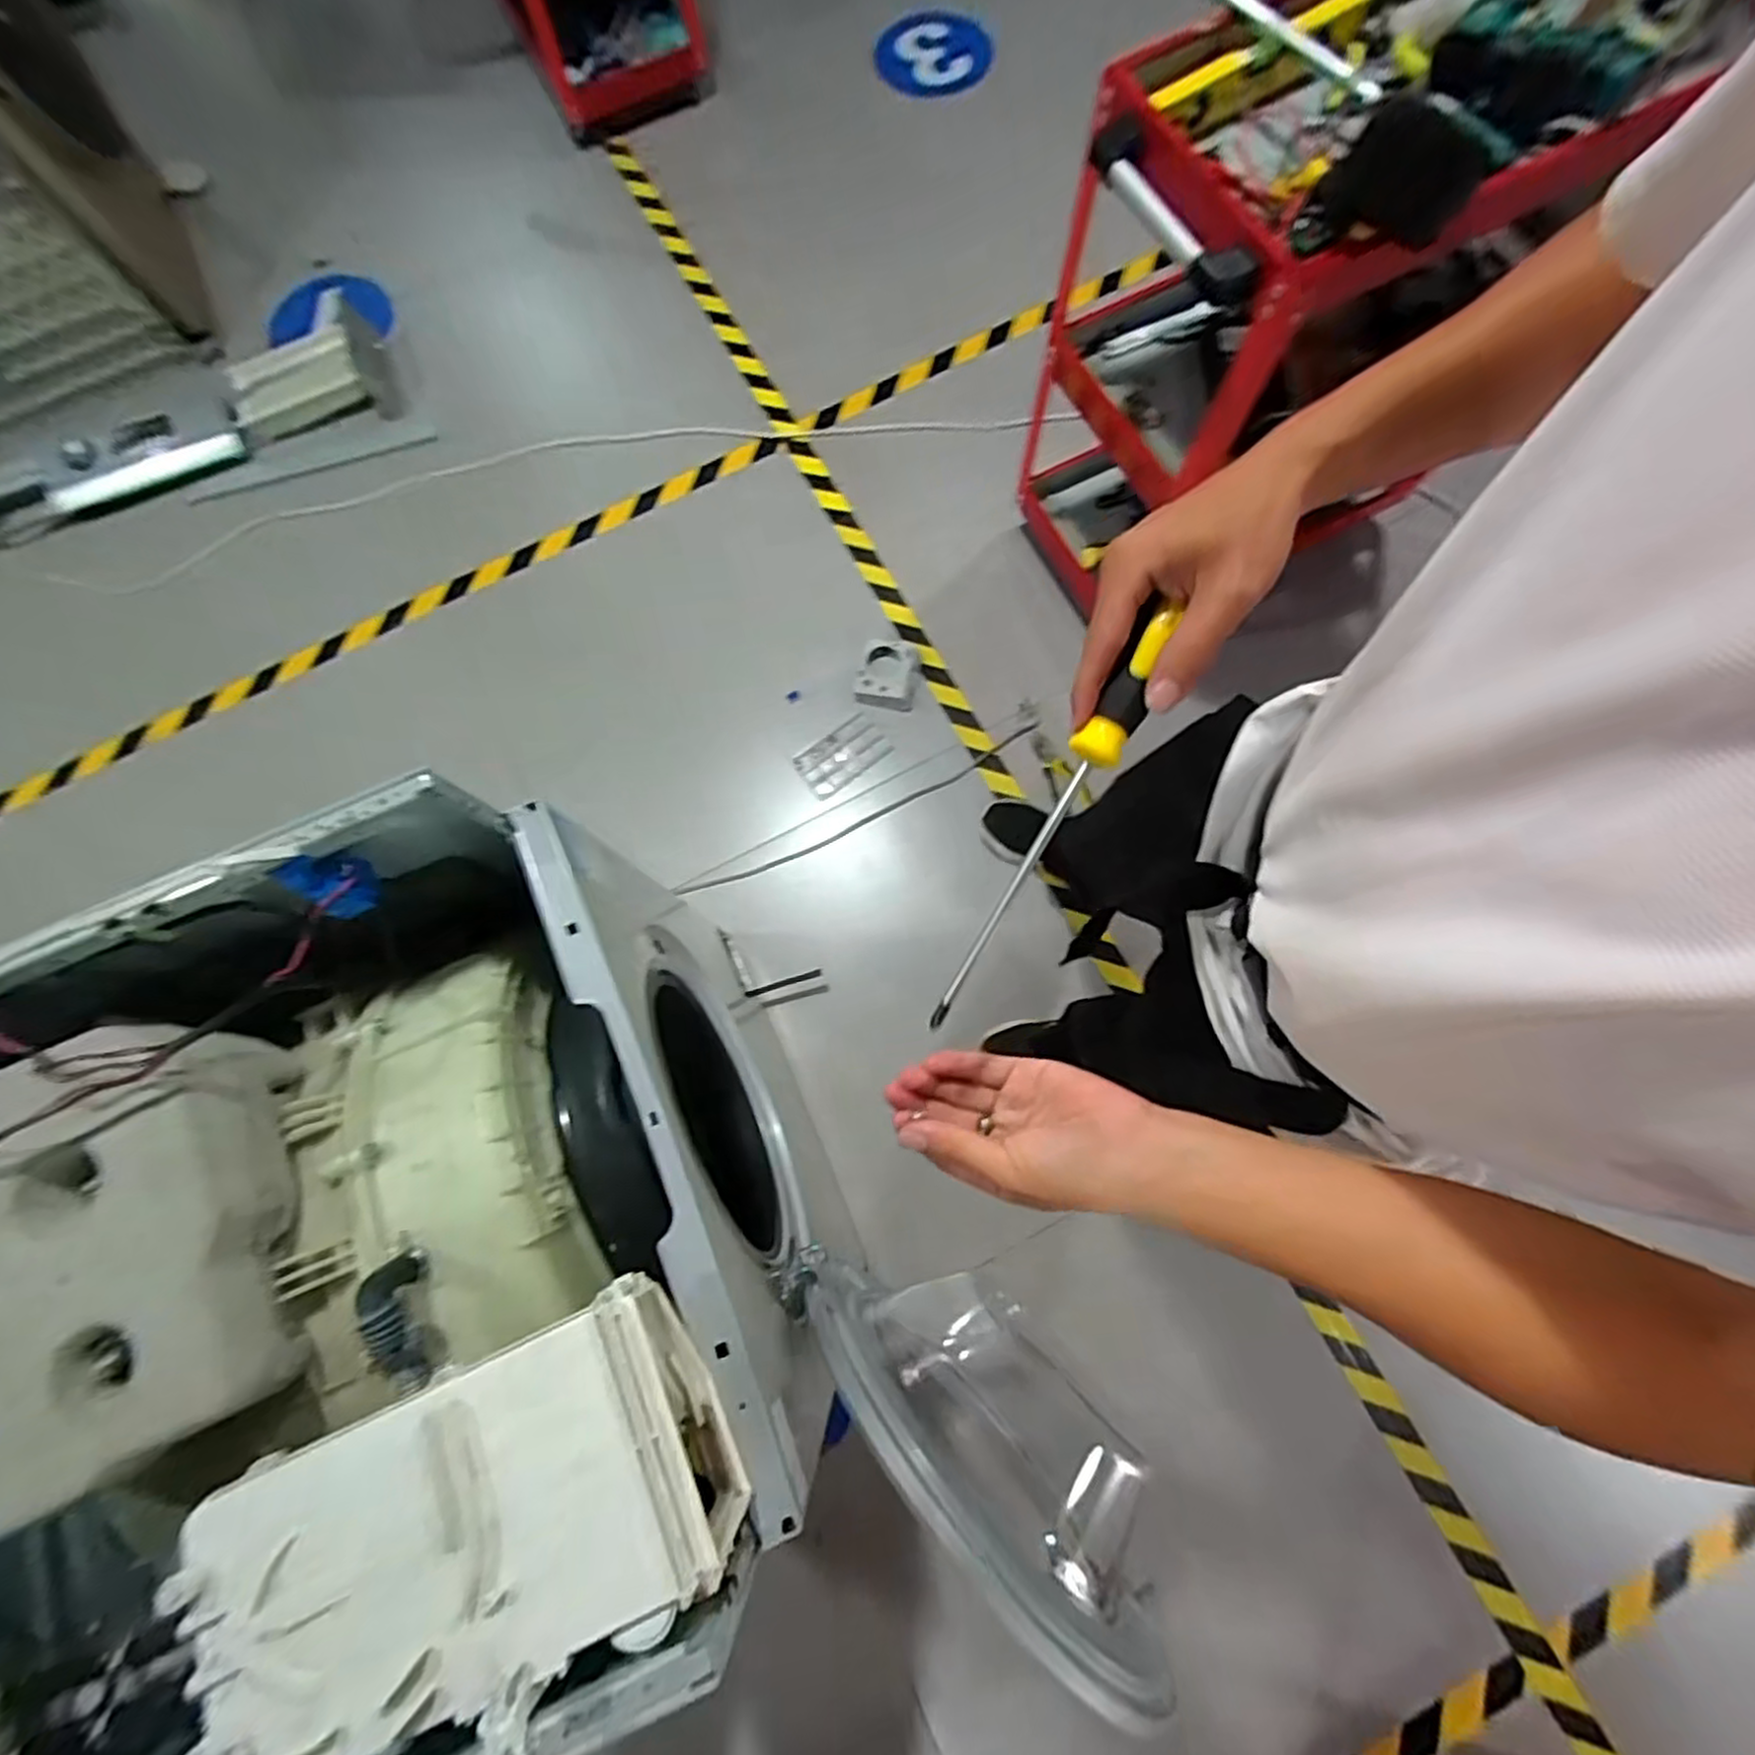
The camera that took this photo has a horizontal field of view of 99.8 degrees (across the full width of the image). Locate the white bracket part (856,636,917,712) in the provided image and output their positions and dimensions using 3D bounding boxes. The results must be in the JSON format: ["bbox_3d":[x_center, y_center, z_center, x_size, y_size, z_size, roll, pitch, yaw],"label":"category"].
[{"bbox_3d":[0.018,-0.388,1.408,0.114,0.037,0.137,7,76,3],"label":"white bracket part"}]

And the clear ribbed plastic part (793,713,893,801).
[{"bbox_3d":[-0.068,-0.232,1.387,0.166,0.012,0.107,-34,78,-7],"label":"clear ribbed plastic part"}]

